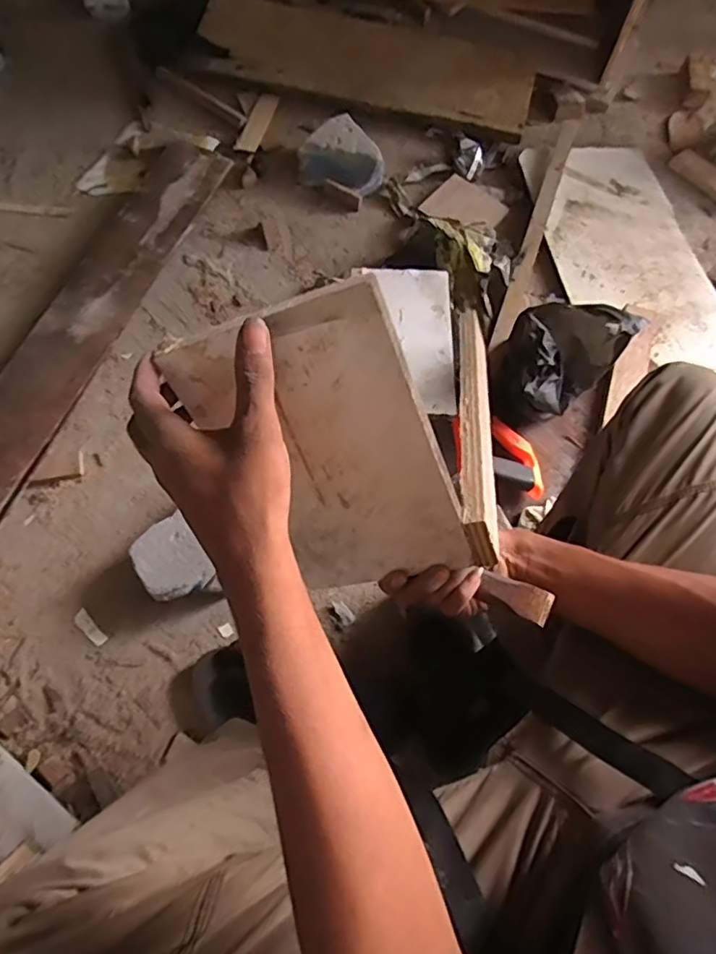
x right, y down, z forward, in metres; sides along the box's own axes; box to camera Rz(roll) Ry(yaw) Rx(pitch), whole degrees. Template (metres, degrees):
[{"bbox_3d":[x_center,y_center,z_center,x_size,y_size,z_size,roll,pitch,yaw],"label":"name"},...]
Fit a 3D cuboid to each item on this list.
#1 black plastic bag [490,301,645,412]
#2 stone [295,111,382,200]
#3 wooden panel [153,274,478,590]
[{"bbox_3d":[0.274,-0.163,0.817,0.165,0.158,0.122,-39,75,-16],"label":"black plastic bag"},{"bbox_3d":[-0.023,-0.575,1.036,0.150,0.067,0.118,15,69,3],"label":"stone"},{"bbox_3d":[-0.015,-0.007,0.406,0.145,0.238,0.007,-13,39,19],"label":"wooden panel"}]

